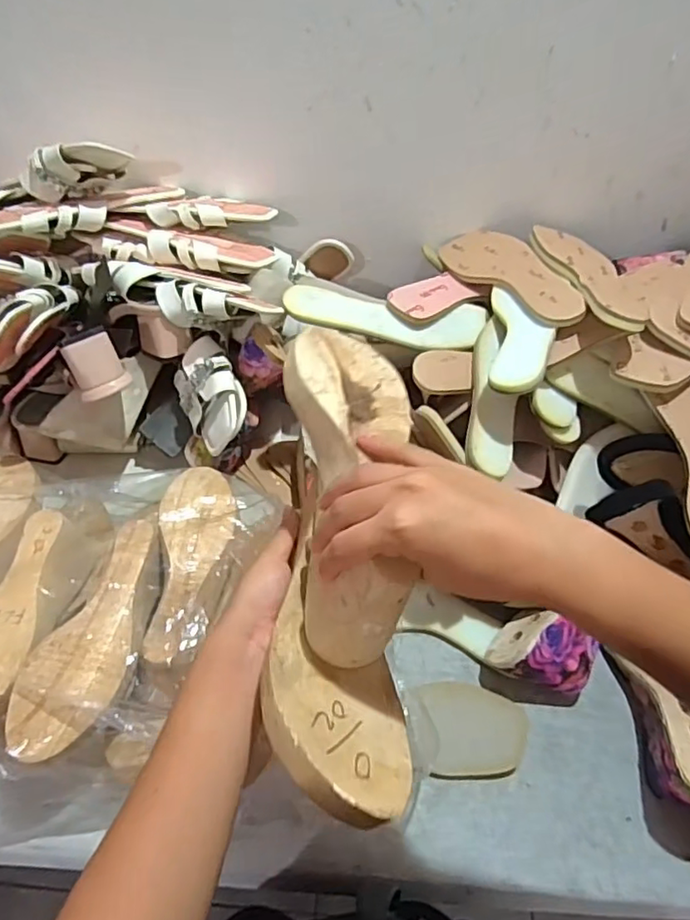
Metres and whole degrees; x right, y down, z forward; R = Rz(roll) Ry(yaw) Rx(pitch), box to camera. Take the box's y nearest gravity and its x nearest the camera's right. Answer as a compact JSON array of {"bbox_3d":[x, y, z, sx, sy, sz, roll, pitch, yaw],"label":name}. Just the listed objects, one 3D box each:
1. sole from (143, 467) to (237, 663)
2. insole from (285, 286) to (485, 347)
[{"bbox_3d":[-0.139,0.083,0.546,0.069,0.022,0.198,-2,53,-7],"label":"sole"},{"bbox_3d":[0.052,-0.161,0.662,0.230,0.025,0.071,-1,53,-6],"label":"insole"}]

